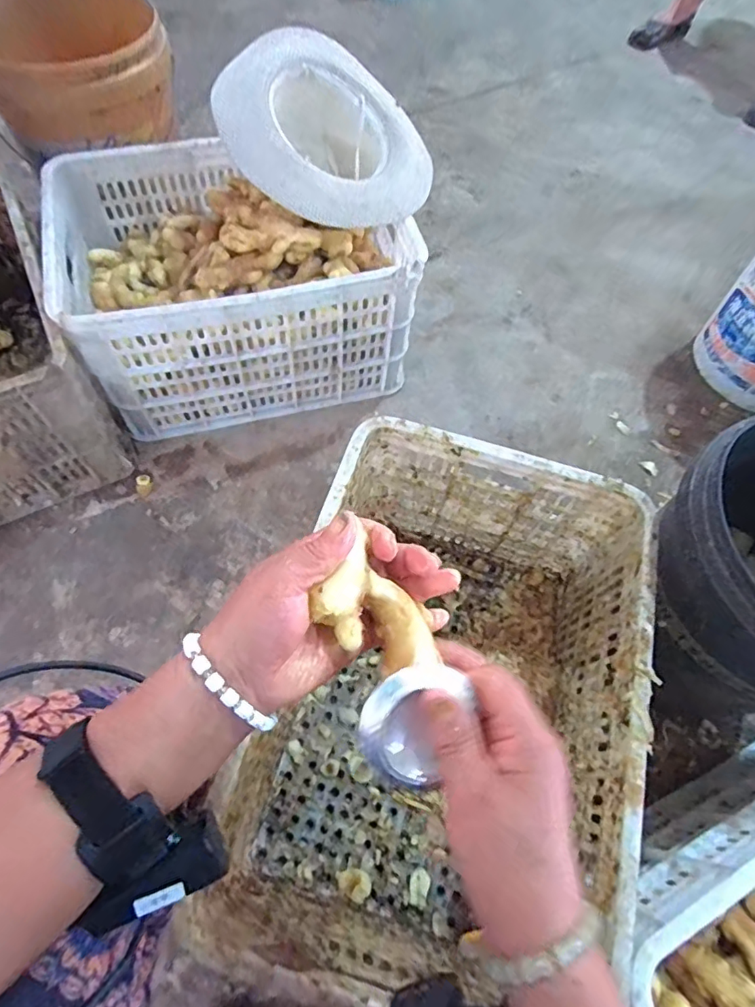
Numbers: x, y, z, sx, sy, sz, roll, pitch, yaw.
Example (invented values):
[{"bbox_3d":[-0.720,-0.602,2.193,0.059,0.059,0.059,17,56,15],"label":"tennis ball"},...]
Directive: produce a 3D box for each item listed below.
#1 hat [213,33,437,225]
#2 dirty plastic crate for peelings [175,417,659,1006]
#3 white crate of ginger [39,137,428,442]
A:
[{"bbox_3d":[-0.080,-0.548,0.832,0.318,0.129,0.287,41,70,-9],"label":"hat"},{"bbox_3d":[0.077,0.221,0.630,0.348,0.293,0.513,16,64,6],"label":"dirty plastic crate for peelings"},{"bbox_3d":[-0.223,-0.369,0.910,0.504,0.291,0.358,-12,65,-7],"label":"white crate of ginger"}]

